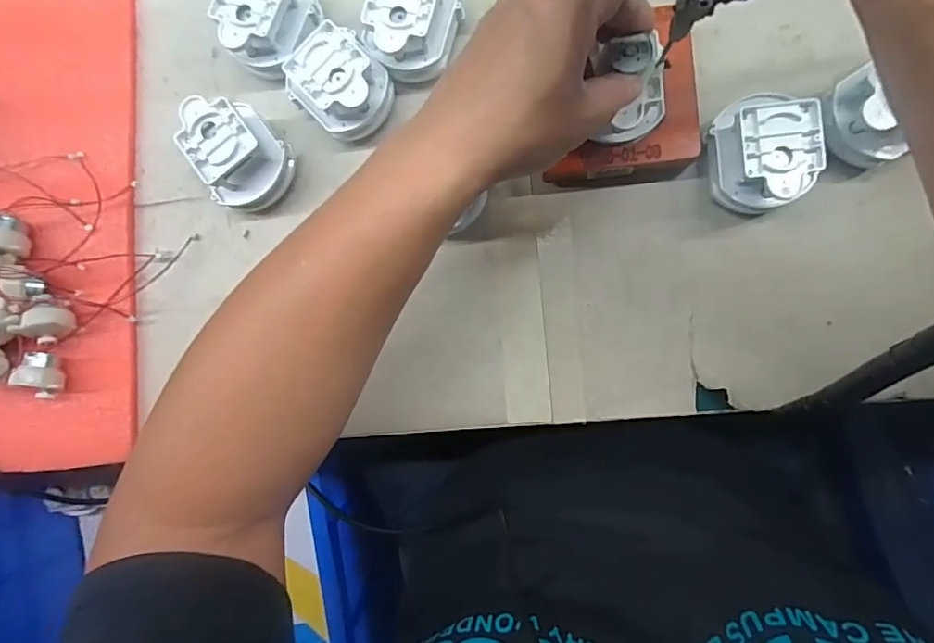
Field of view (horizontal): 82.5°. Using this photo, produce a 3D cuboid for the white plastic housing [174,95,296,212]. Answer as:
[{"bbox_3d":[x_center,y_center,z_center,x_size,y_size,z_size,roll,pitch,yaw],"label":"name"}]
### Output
[{"bbox_3d":[-0.162,-0.114,0.371,0.070,0.050,0.062,45,93,4],"label":"white plastic housing"}]

